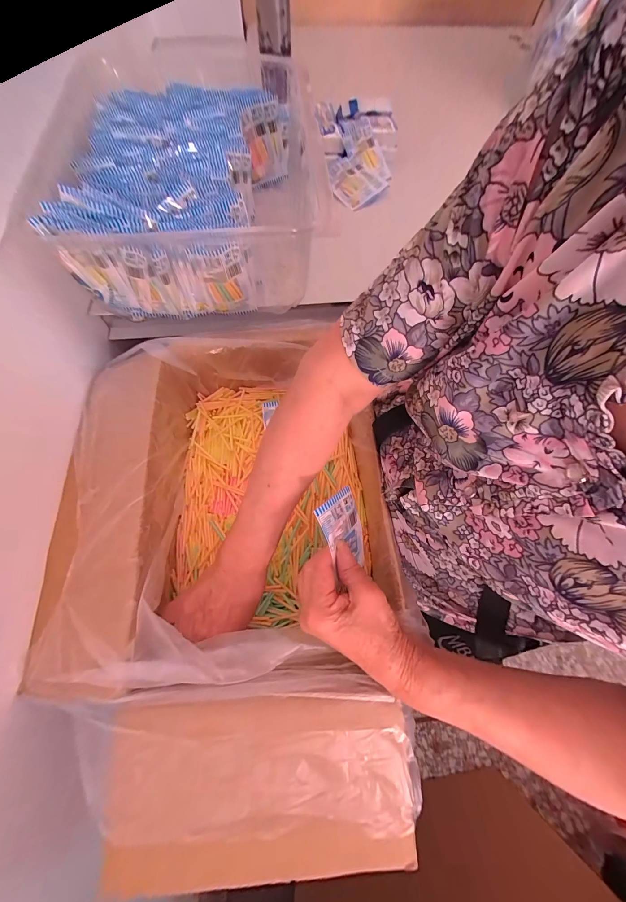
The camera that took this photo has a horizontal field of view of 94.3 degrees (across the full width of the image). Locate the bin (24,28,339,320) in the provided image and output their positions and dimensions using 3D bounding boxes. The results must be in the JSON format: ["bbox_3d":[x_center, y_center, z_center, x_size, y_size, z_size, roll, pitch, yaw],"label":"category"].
[{"bbox_3d":[-0.172,-0.404,0.433,0.363,0.123,0.437,-2,68,-2],"label":"bin"}]

